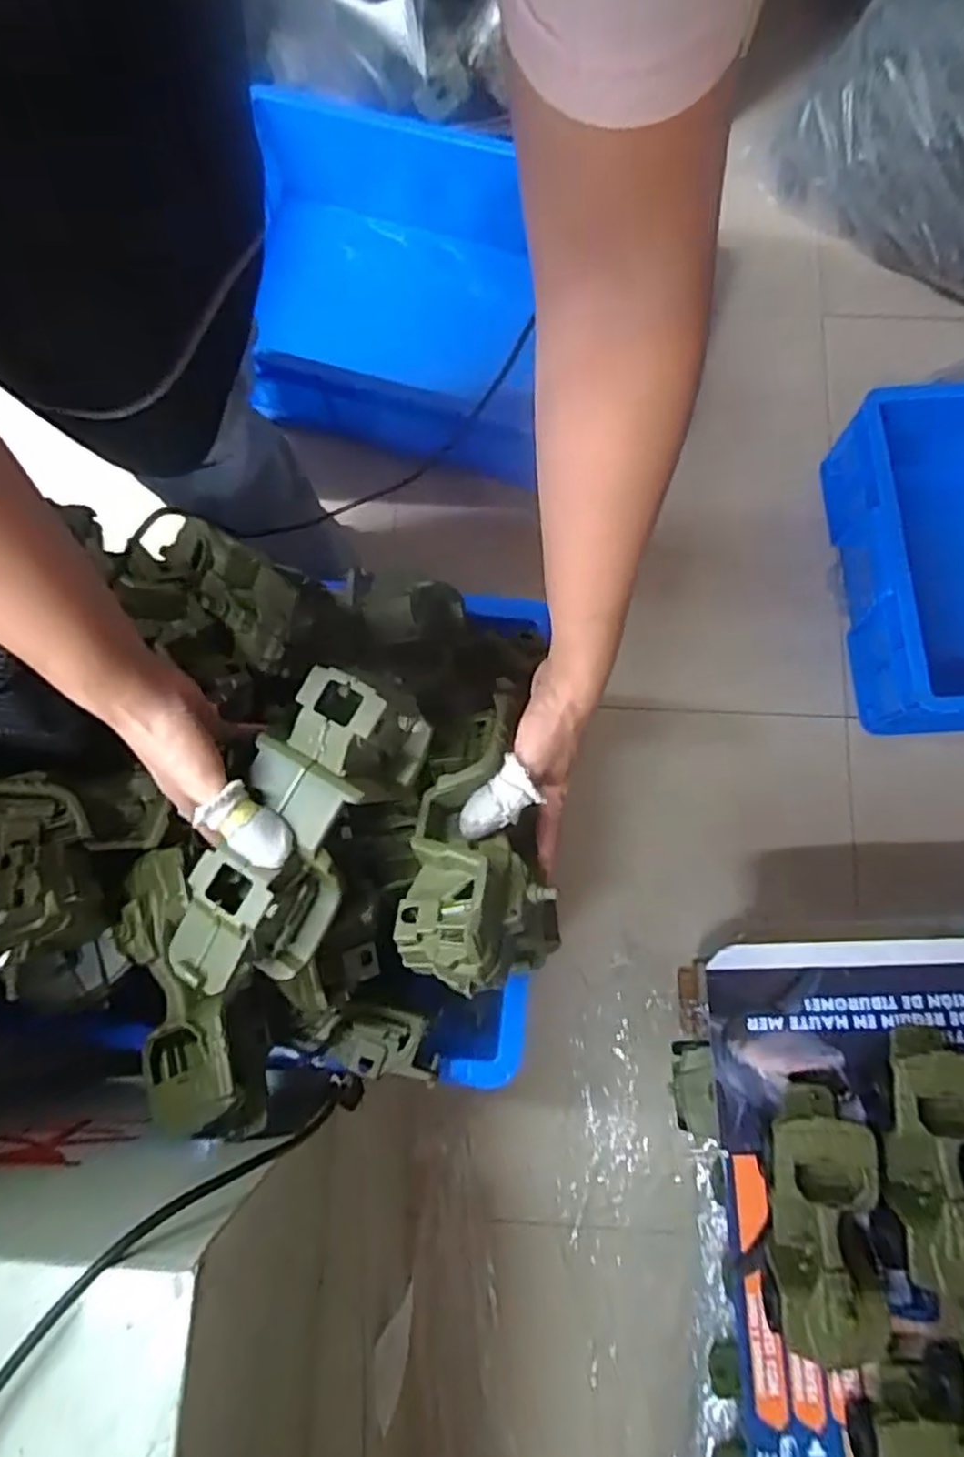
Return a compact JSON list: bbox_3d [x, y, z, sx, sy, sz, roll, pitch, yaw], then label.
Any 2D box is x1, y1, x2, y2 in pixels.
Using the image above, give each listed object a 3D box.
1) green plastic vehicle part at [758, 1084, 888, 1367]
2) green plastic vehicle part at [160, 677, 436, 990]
[{"bbox_3d":[0.272,0.389,0.580,0.075,0.069,0.181,3,78,1],"label":"green plastic vehicle part"},{"bbox_3d":[-0.105,0.058,0.406,0.081,0.057,0.177,27,85,6],"label":"green plastic vehicle part"}]

